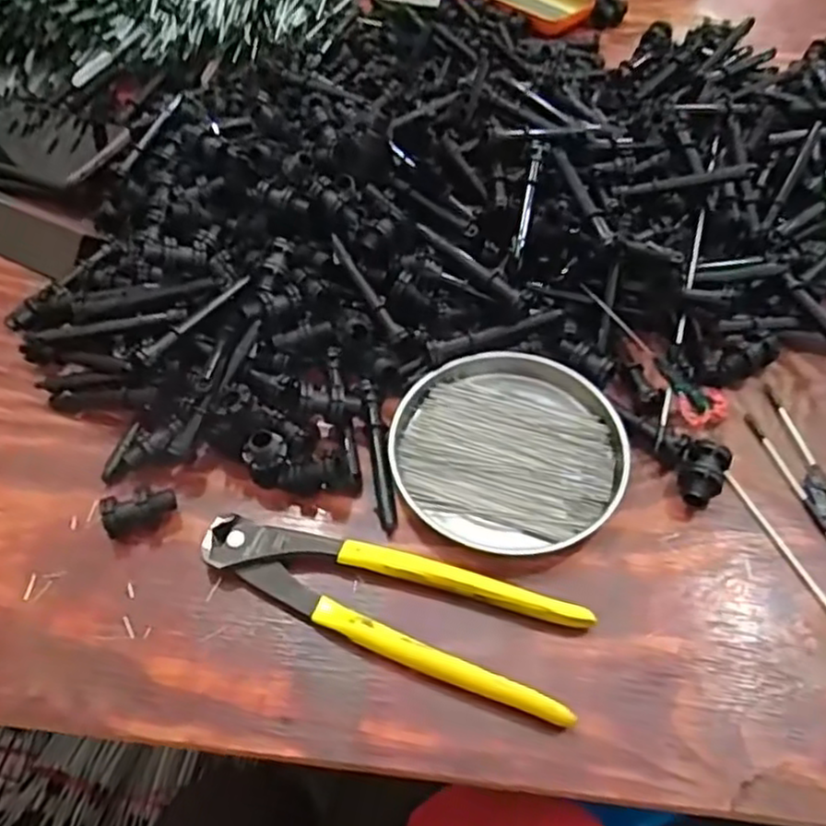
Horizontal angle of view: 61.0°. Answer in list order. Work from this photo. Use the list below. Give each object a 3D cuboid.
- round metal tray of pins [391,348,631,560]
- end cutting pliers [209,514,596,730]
[{"bbox_3d":[0.056,0.020,0.417,0.133,0.017,0.125,-1,57,1],"label":"round metal tray of pins"},{"bbox_3d":[-0.012,0.095,0.365,0.200,0.015,0.058,17,55,12],"label":"end cutting pliers"}]

